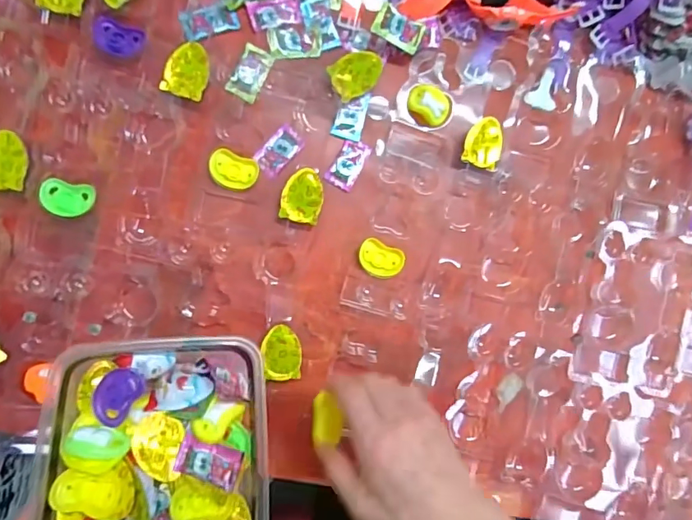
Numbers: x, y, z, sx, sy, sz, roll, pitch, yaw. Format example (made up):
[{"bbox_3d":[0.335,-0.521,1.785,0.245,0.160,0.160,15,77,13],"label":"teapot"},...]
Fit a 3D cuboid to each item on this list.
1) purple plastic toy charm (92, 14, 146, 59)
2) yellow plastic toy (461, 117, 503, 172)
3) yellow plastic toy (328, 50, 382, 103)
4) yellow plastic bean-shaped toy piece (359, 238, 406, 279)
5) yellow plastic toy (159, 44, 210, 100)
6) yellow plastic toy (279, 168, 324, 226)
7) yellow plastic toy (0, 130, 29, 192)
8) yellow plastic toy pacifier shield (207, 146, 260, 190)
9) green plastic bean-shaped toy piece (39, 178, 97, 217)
[{"bbox_3d":[-0.214,-0.208,0.446,0.042,0.010,0.031,18,86,-8],"label":"purple plastic toy charm"},{"bbox_3d":[0.145,-0.123,0.493,0.039,0.013,0.051,17,86,-8],"label":"yellow plastic toy"},{"bbox_3d":[0.009,-0.185,0.476,0.051,0.026,0.039,-30,93,-8],"label":"yellow plastic toy"},{"bbox_3d":[0.035,0.000,0.482,0.046,0.008,0.034,20,86,-8],"label":"yellow plastic bean-shaped toy piece"},{"bbox_3d":[-0.150,-0.179,0.450,0.038,0.010,0.052,17,86,-8],"label":"yellow plastic toy"},{"bbox_3d":[-0.043,-0.063,0.468,0.039,0.019,0.051,9,87,-9],"label":"yellow plastic toy"},{"bbox_3d":[-0.304,-0.089,0.423,0.035,0.011,0.051,9,87,-9],"label":"yellow plastic toy"},{"bbox_3d":[-0.109,-0.087,0.461,0.046,0.010,0.034,15,86,-8],"label":"yellow plastic toy pacifier shield"},{"bbox_3d":[-0.257,-0.056,0.437,0.044,0.013,0.032,11,87,-8],"label":"green plastic bean-shaped toy piece"}]

